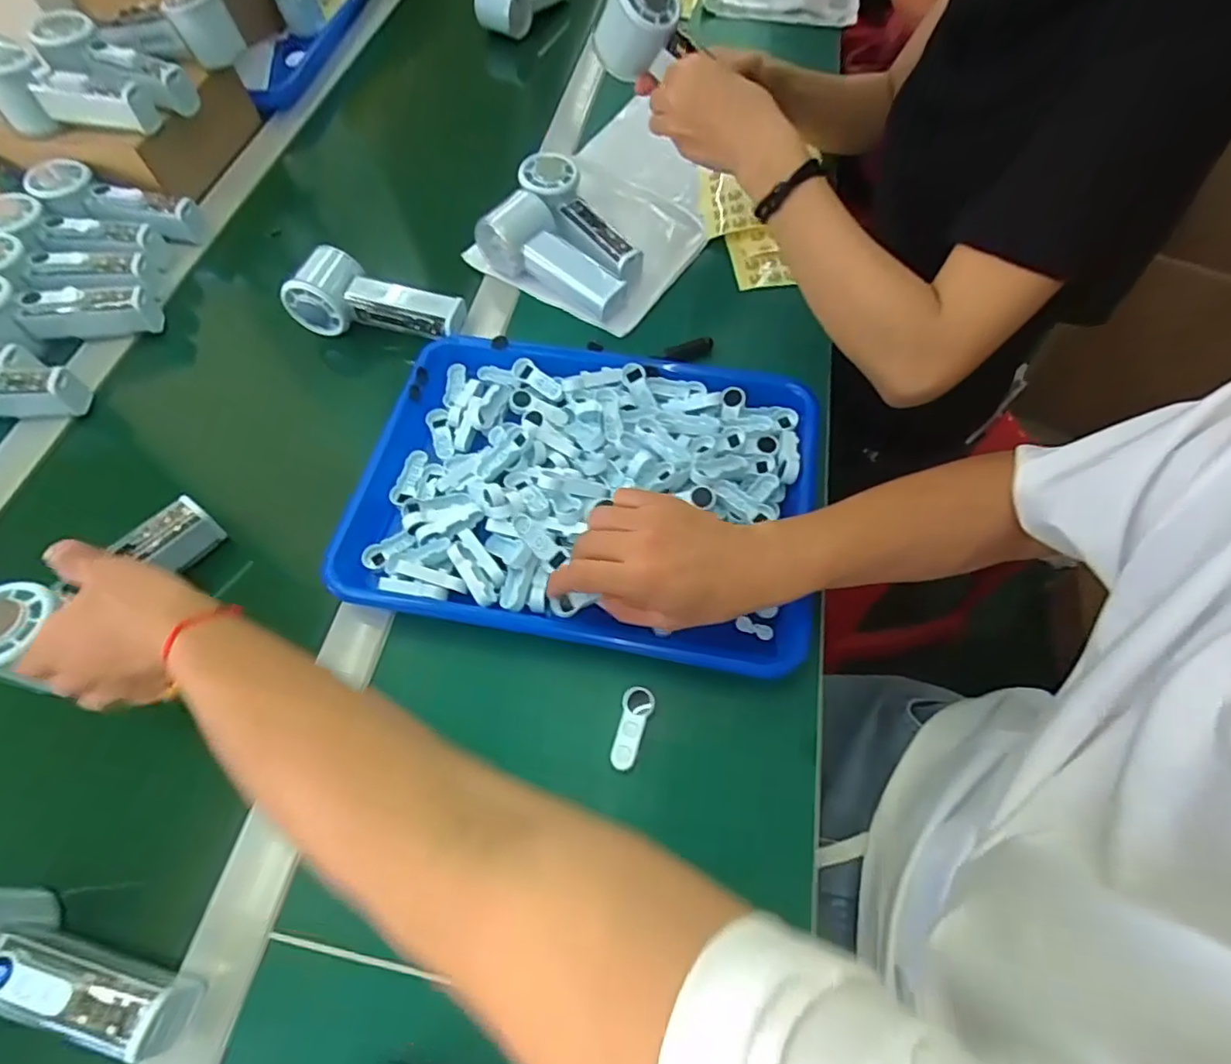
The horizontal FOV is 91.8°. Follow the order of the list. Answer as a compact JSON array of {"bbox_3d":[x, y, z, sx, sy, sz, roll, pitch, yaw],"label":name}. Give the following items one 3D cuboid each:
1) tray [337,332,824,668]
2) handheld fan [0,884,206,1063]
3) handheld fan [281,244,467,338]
[{"bbox_3d":[-0.022,-0.035,0.447,0.329,0.038,0.243,9,62,7],"label":"tray"},{"bbox_3d":[-0.294,0.224,0.310,0.153,0.058,0.052,7,62,6],"label":"handheld fan"},{"bbox_3d":[-0.218,-0.215,0.544,0.149,0.054,0.051,5,62,5],"label":"handheld fan"}]

